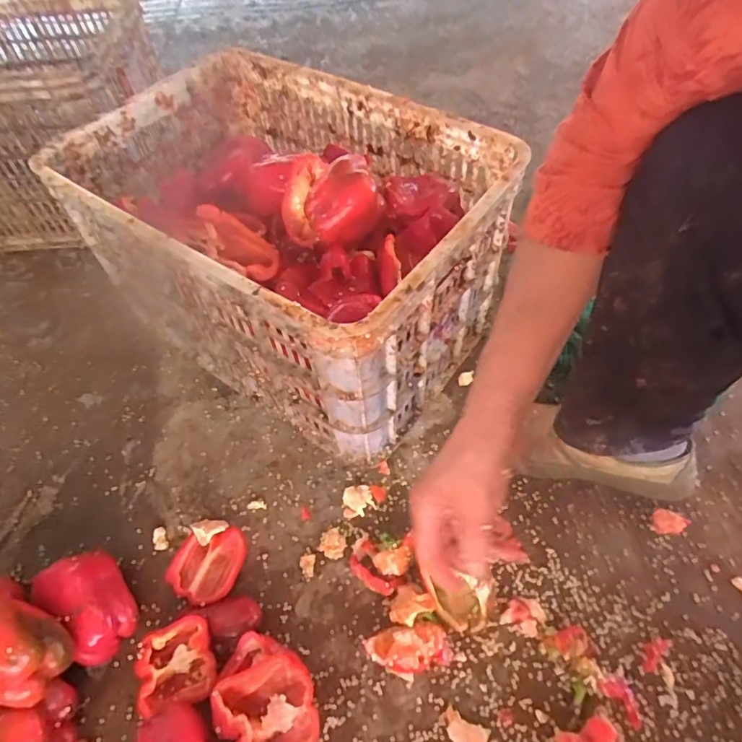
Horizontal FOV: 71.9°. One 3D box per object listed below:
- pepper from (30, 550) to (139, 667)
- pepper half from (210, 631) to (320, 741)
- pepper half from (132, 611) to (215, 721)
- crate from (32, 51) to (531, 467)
[{"bbox_3d":[-0.306,0.255,0.562,0.071,0.078,0.102,-39,62,-21],"label":"pepper"},{"bbox_3d":[-0.102,0.329,0.507,0.112,0.054,0.097,31,62,22],"label":"pepper half"},{"bbox_3d":[-0.204,0.311,0.539,0.080,0.038,0.078,-19,57,-11],"label":"pepper half"},{"bbox_3d":[-0.102,-0.168,0.705,0.487,0.299,0.356,30,62,21],"label":"crate"}]

